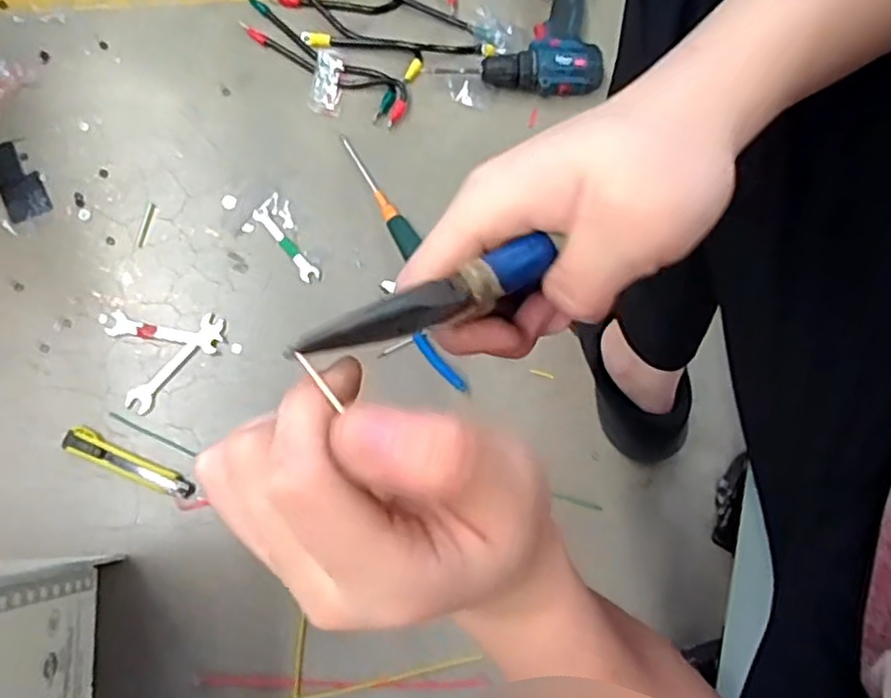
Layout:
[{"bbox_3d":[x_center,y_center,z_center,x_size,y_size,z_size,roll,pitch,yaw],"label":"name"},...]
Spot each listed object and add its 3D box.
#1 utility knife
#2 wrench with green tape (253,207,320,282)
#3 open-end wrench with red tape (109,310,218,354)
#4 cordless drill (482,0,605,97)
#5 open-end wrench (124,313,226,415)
[{"bbox_3d":[-0.368,0.134,0.789,0.154,0.016,0.032,26,79,5],"label":"utility knife"},{"bbox_3d":[-0.202,-0.130,0.859,0.021,0.005,0.119,-39,81,-8],"label":"wrench with green tape"},{"bbox_3d":[-0.344,-0.019,0.830,0.134,0.004,0.029,13,78,2],"label":"open-end wrench with red tape"},{"bbox_3d":[0.139,-0.442,0.897,0.144,0.069,0.209,8,78,1],"label":"cordless drill"},{"bbox_3d":[-0.324,0.015,0.821,0.031,0.004,0.148,40,80,8],"label":"open-end wrench"}]

